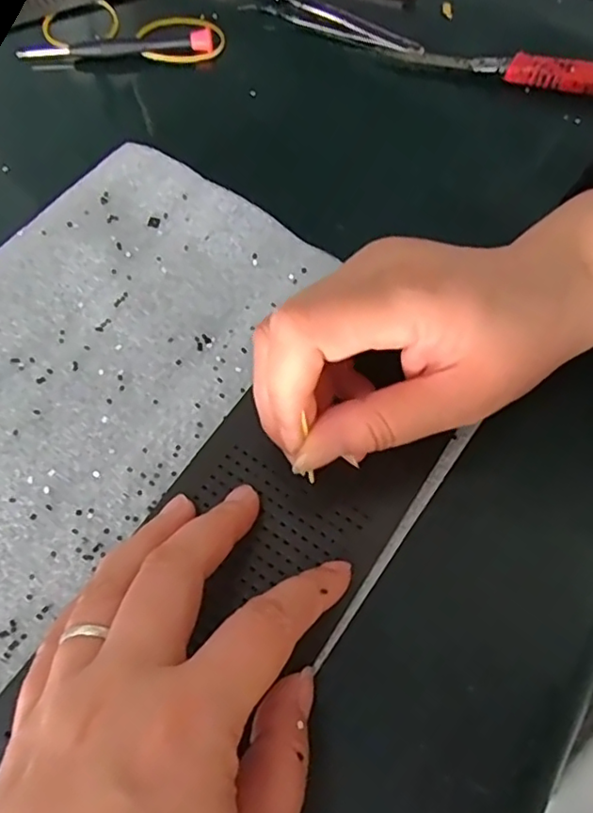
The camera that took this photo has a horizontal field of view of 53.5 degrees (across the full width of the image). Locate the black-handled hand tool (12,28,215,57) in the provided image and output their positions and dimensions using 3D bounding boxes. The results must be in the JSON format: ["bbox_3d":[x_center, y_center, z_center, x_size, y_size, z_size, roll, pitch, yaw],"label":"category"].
[{"bbox_3d":[-0.109,-0.219,0.355,0.115,0.011,0.015,1,64,1],"label":"black-handled hand tool"}]

